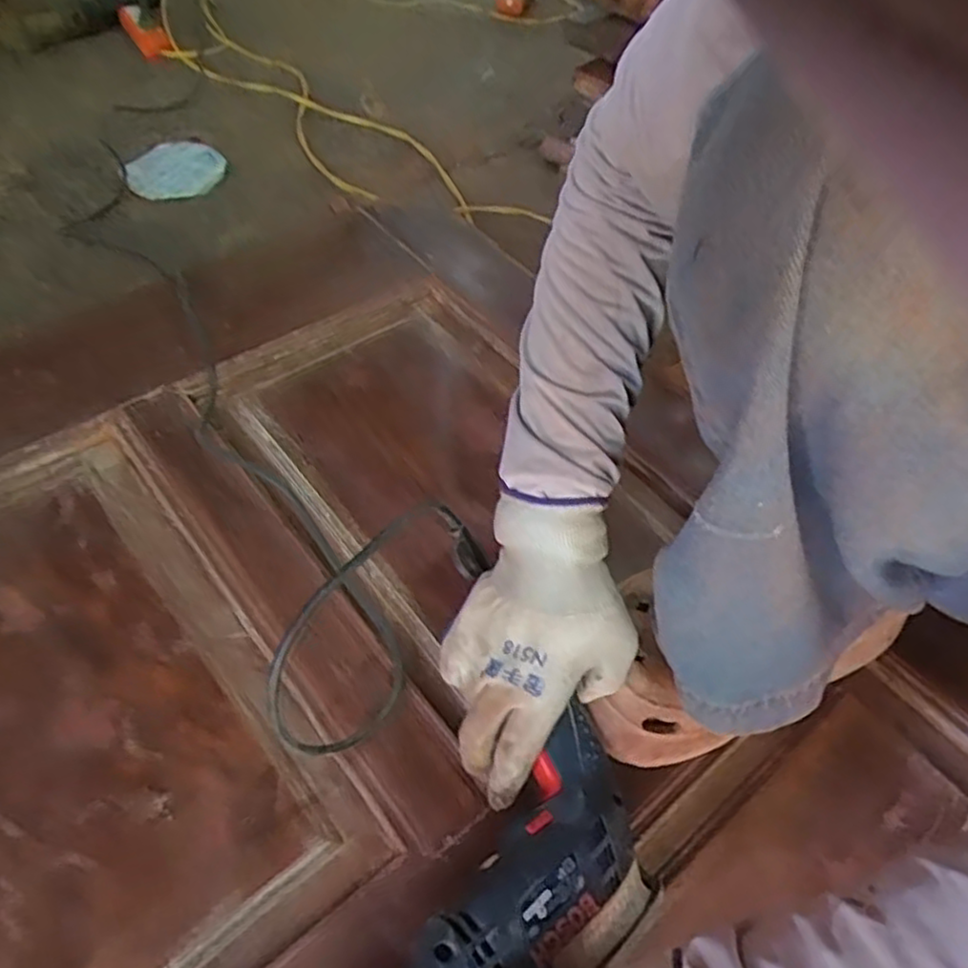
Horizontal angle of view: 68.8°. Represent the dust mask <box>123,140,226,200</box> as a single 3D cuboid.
[{"bbox_3d":[-0.462,-0.477,1.058,0.145,0.044,0.111,-19,56,-17],"label":"dust mask"}]

